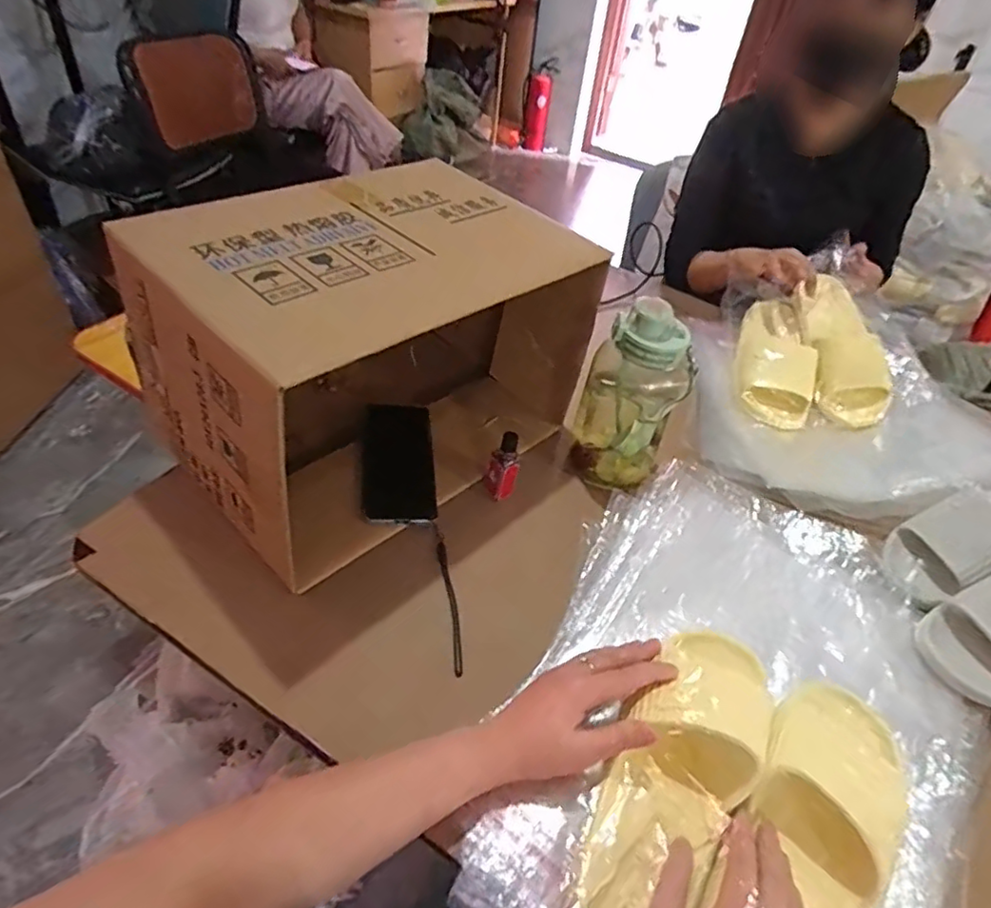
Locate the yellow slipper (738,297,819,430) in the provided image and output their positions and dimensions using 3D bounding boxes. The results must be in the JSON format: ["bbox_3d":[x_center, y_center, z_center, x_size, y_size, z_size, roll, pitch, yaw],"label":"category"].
[{"bbox_3d":[0.414,-0.142,0.913,0.097,0.084,0.242,15,43,8],"label":"yellow slipper"}]

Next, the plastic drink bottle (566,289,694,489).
[{"bbox_3d":[0.153,-0.062,0.691,0.110,0.212,0.081,17,44,10],"label":"plastic drink bottle"}]

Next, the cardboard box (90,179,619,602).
[{"bbox_3d":[-0.138,-0.118,0.681,0.298,0.272,0.418,36,50,27],"label":"cardboard box"}]

